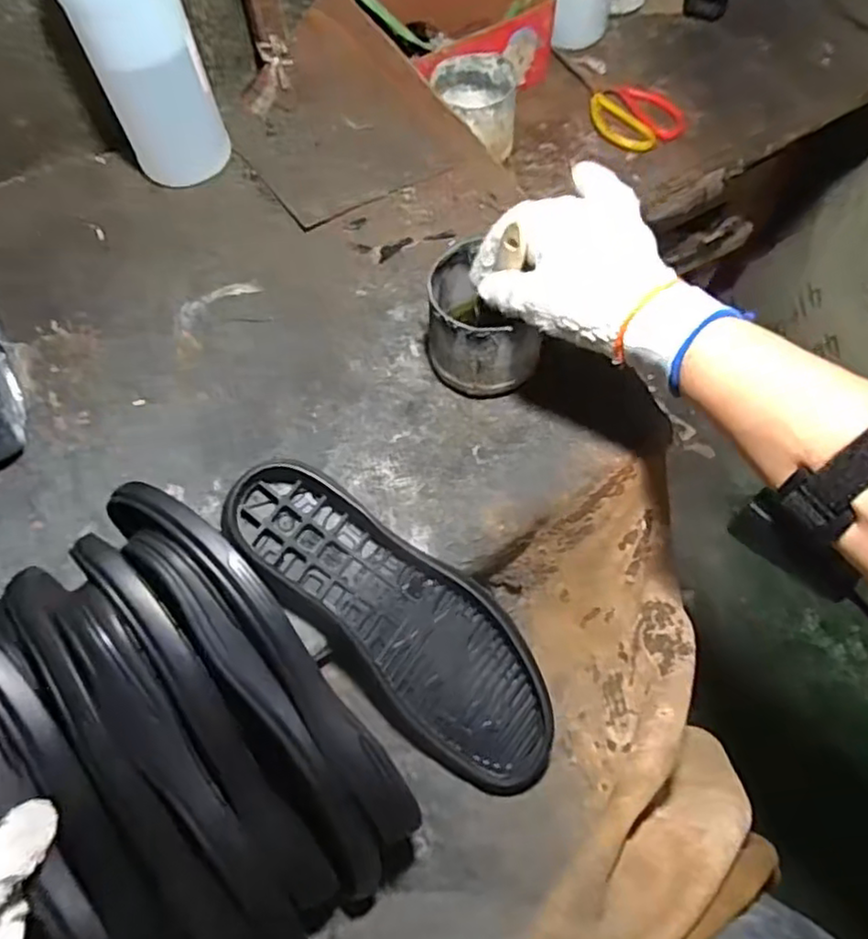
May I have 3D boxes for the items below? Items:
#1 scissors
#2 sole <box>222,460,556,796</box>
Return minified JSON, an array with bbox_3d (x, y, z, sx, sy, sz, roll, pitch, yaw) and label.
[{"bbox_3d":[0.208,-0.428,0.754,0.091,0.013,0.178,-25,63,-10],"label":"scissors"},{"bbox_3d":[-0.024,0.099,0.447,0.268,0.031,0.094,44,71,1],"label":"sole"}]

